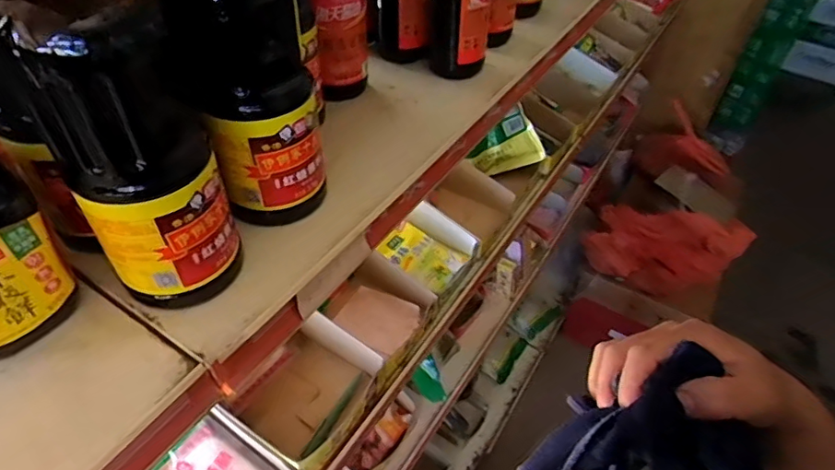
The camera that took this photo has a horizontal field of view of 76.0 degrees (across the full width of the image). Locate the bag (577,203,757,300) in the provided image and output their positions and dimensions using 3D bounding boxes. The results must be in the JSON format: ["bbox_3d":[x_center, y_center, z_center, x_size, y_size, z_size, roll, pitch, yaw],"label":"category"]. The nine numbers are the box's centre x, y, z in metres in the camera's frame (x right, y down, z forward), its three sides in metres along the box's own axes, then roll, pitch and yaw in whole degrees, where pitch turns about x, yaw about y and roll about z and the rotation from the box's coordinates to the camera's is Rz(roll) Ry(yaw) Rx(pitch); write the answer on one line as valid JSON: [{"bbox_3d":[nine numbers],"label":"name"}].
[{"bbox_3d":[0.662,0.037,1.431,0.395,0.170,0.190,19,47,15],"label":"bag"}]

